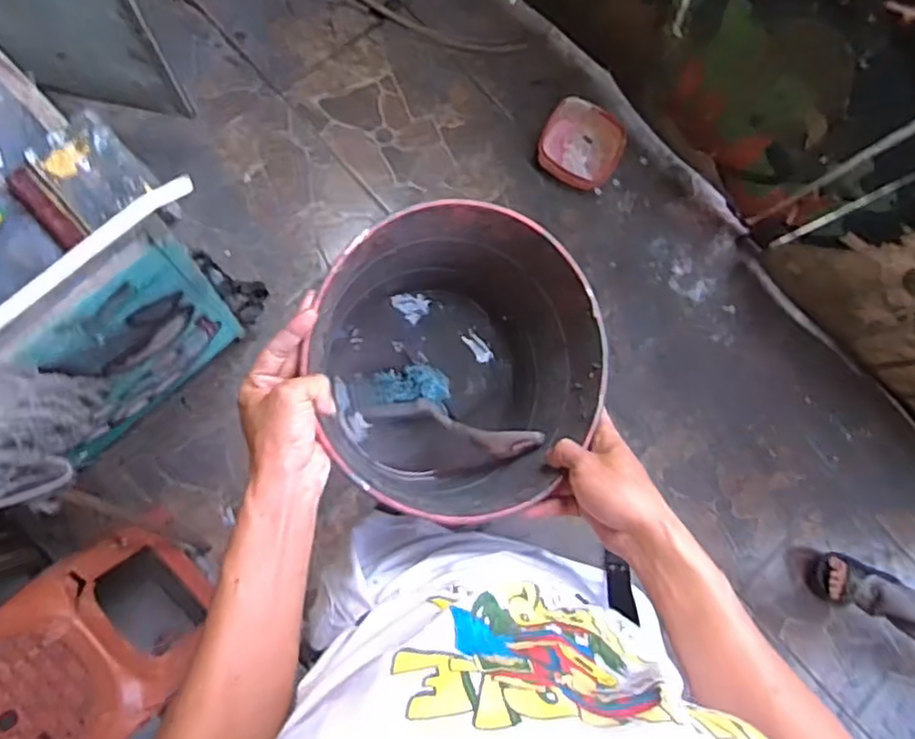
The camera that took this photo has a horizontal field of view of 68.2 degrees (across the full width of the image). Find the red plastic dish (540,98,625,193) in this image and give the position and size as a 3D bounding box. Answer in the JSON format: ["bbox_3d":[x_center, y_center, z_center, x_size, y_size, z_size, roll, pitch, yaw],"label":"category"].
[{"bbox_3d":[0.313,-0.561,1.693,0.202,0.043,0.194,22,84,-4],"label":"red plastic dish"}]

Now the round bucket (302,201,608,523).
[{"bbox_3d":[-0.004,-0.008,0.661,0.248,0.215,0.260,0,86,-6],"label":"round bucket"}]

